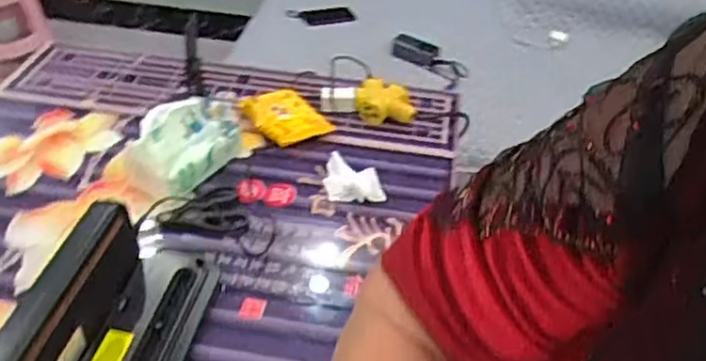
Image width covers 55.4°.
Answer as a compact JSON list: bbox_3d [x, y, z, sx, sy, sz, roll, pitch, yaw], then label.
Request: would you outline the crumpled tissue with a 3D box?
[{"bbox_3d":[0.004,-0.002,1.000,0.088,0.027,0.078,6,41,0],"label":"crumpled tissue"}]

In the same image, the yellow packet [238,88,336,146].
[{"bbox_3d":[-0.114,-0.103,1.121,0.106,0.027,0.150,-28,51,-32],"label":"yellow packet"}]

